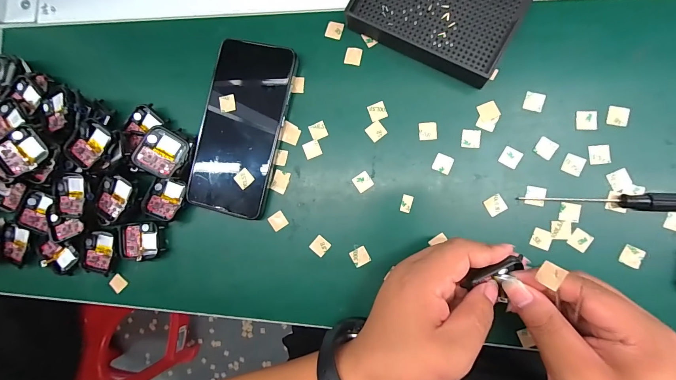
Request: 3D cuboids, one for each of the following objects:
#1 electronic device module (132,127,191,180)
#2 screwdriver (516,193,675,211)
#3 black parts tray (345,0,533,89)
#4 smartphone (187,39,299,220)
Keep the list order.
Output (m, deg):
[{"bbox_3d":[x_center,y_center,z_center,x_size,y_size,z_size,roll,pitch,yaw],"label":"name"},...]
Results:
[{"bbox_3d":[-0.165,-0.036,0.292,0.039,0.008,0.044,31,76,-28],"label":"electronic device module"},{"bbox_3d":[0.219,0.009,0.250,0.130,0.013,0.014,1,87,9],"label":"screwdriver"},{"bbox_3d":[0.088,-0.163,0.274,0.136,0.022,0.094,29,91,9],"label":"black parts tray"},{"bbox_3d":[-0.091,-0.058,0.299,0.076,0.016,0.160,14,89,9],"label":"smartphone"}]

